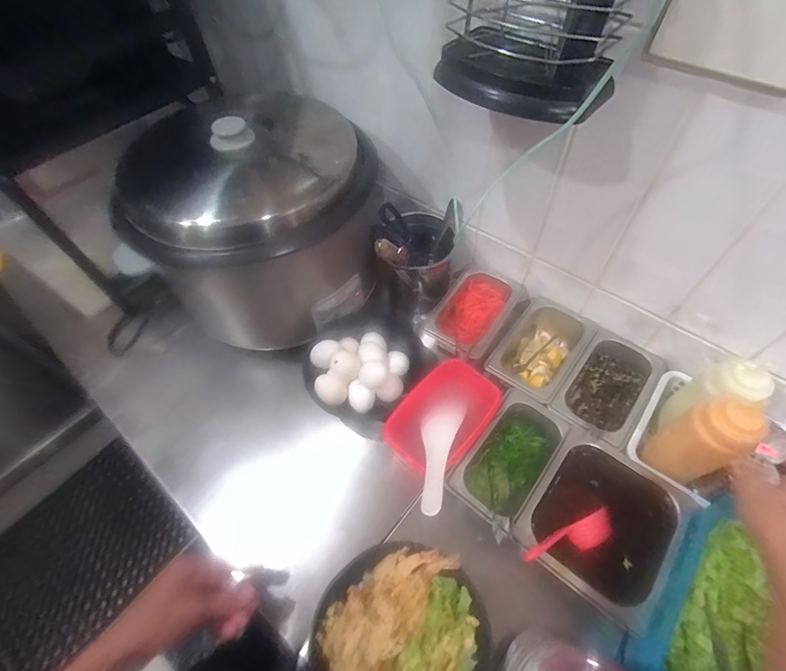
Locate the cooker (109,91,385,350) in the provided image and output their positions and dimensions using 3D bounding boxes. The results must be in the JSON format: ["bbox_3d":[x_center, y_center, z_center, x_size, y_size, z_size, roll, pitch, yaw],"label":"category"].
[{"bbox_3d":[-0.224,-0.191,0.664,0.336,0.303,0.394,-29,59,-16],"label":"cooker"}]

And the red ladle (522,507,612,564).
[{"bbox_3d":[0.198,0.231,0.455,0.133,0.025,0.032,-3,53,-24],"label":"red ladle"}]

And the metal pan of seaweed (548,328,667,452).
[{"bbox_3d":[0.308,0.084,0.589,0.104,0.063,0.171,34,64,23],"label":"metal pan of seaweed"}]

